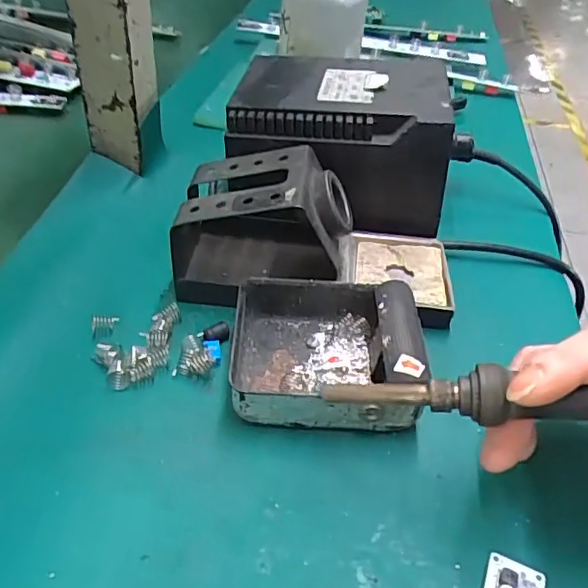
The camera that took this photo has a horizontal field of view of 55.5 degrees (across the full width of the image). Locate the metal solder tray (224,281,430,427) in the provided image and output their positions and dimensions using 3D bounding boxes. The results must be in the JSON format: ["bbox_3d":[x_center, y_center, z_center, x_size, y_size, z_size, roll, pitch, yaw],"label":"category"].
[{"bbox_3d":[0.015,0.031,0.279,0.092,0.034,0.089,3,41,-2],"label":"metal solder tray"}]

